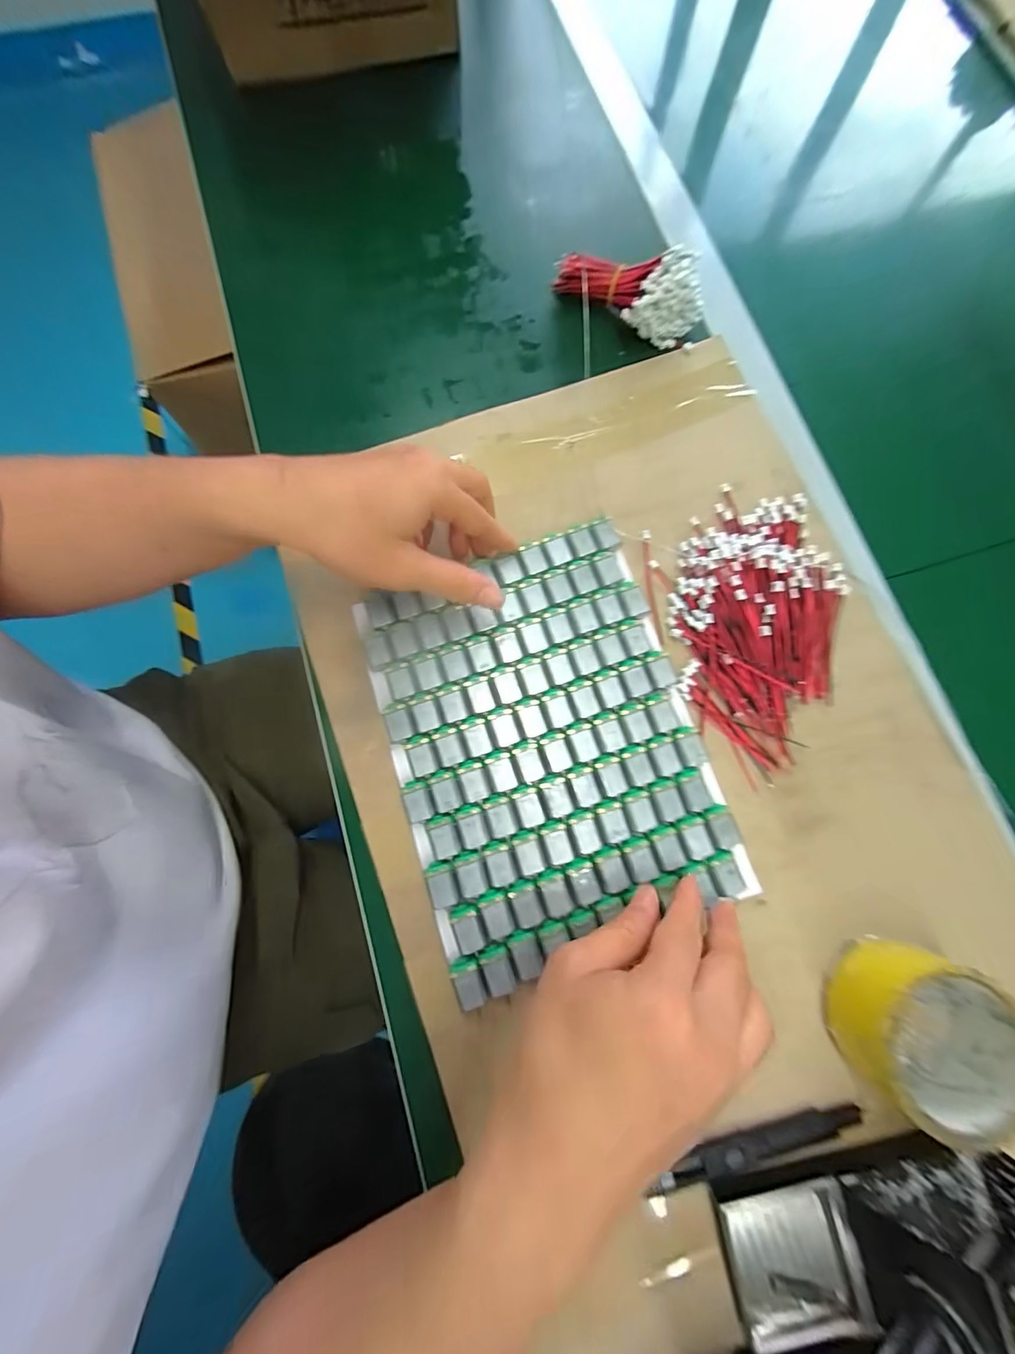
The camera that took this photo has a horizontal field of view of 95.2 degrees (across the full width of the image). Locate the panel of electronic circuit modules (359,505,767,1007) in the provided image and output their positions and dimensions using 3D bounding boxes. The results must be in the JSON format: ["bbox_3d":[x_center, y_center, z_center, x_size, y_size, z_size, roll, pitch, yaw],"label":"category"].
[{"bbox_3d":[0.025,0.040,0.317,0.200,0.012,0.263,-18,78,-6],"label":"panel of electronic circuit modules"}]

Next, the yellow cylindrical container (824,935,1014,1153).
[{"bbox_3d":[0.241,0.206,0.269,0.085,0.045,0.083,1,80,-4],"label":"yellow cylindrical container"}]

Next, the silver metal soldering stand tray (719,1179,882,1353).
[{"bbox_3d":[0.161,0.324,0.259,0.068,0.015,0.069,-9,77,-4],"label":"silver metal soldering stand tray"}]

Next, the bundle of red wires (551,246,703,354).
[{"bbox_3d":[0.100,-0.312,0.380,0.123,0.048,0.059,3,79,0],"label":"bundle of red wires"}]

